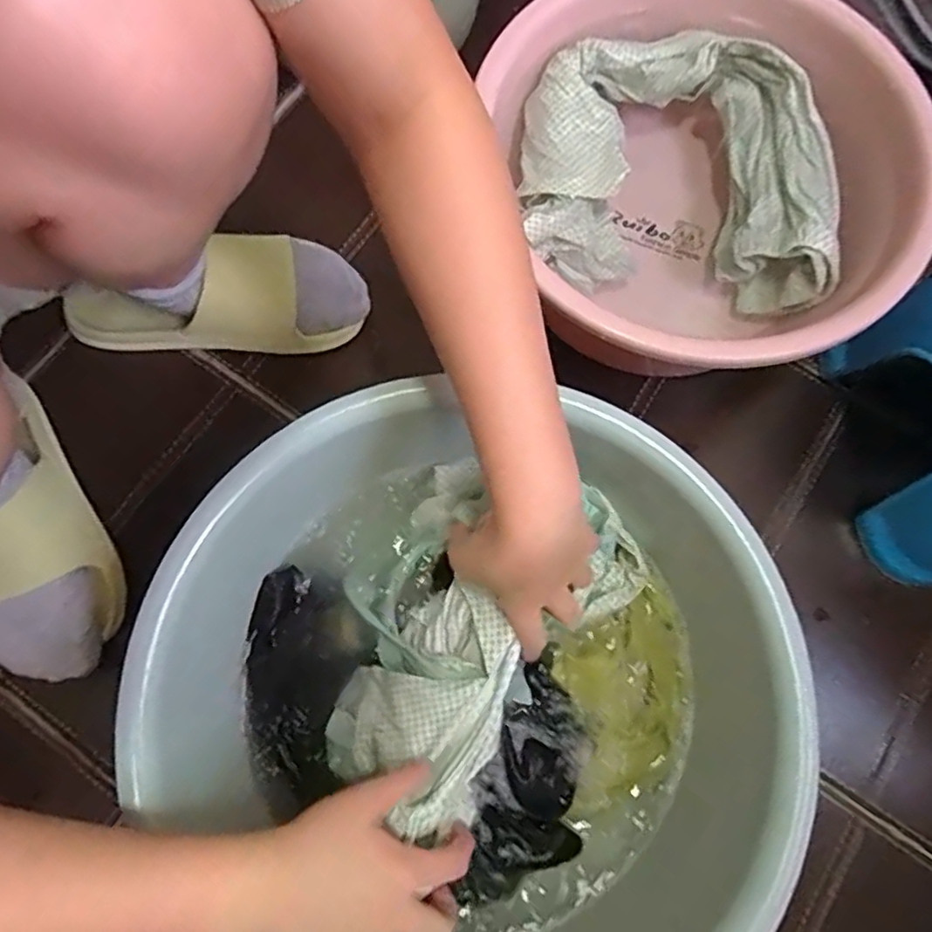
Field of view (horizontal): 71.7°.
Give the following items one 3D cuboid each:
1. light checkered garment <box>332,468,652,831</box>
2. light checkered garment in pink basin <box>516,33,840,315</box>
[{"bbox_3d":[-0.001,0.108,0.450,0.161,0.053,0.255,38,77,9],"label":"light checkered garment"},{"bbox_3d":[0.165,-0.241,0.518,0.242,0.057,0.217,7,74,1],"label":"light checkered garment in pink basin"}]

